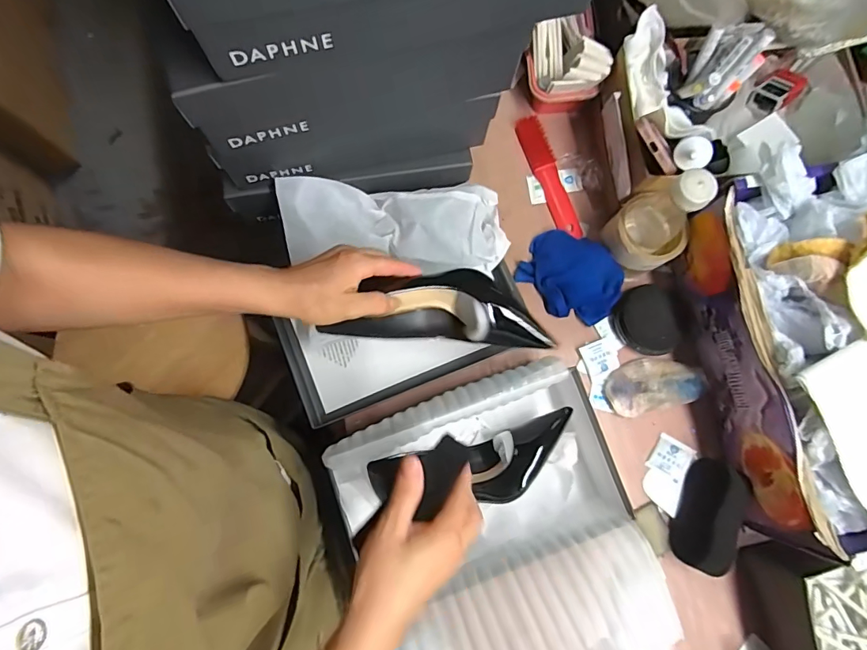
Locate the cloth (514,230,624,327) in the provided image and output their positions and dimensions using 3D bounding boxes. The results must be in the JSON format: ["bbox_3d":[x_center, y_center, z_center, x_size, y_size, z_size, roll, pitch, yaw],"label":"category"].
[{"bbox_3d":[0.187,-0.067,0.620,0.105,0.041,0.136,-43,83,-8],"label":"cloth"}]

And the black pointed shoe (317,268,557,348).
[{"bbox_3d":[0.010,-0.019,0.488,0.219,0.077,0.074,2,80,-3],"label":"black pointed shoe"}]

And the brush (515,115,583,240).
[{"bbox_3d":[0.167,-0.211,0.662,0.034,0.018,0.187,-20,81,-5],"label":"brush"}]

